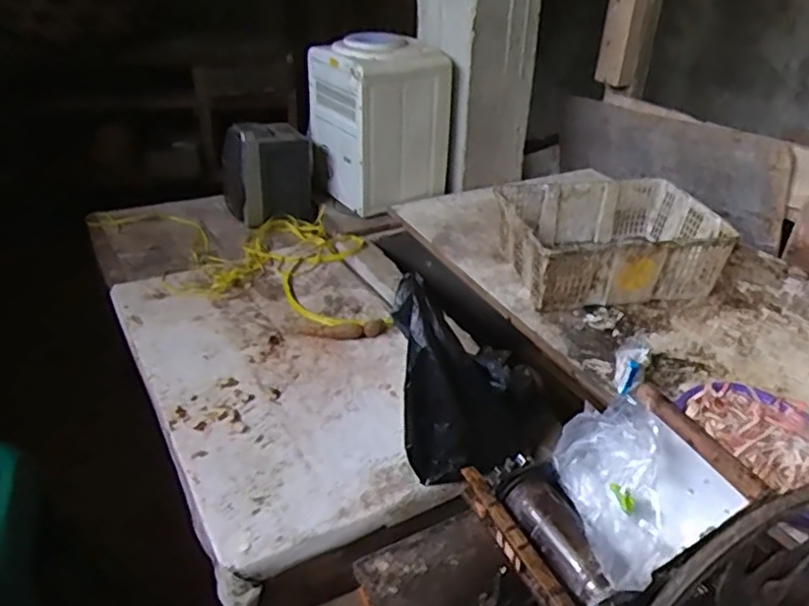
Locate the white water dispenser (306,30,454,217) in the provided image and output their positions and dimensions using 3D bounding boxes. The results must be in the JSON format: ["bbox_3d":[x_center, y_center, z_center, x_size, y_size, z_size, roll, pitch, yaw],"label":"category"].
[{"bbox_3d":[-0.065,-0.518,1.852,0.332,0.438,0.296,-14,36,-23],"label":"white water dispenser"}]

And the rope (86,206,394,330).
[{"bbox_3d":[-0.416,-0.141,1.674,0.897,0.049,0.461,10,33,13],"label":"rope"}]

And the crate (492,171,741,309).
[{"bbox_3d":[0.482,-0.153,1.544,0.469,0.164,0.358,-5,33,-10],"label":"crate"}]

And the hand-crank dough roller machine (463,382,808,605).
[{"bbox_3d":[0.256,0.279,0.693,0.308,0.357,0.224,-8,34,-14],"label":"hand-crank dough roller machine"}]

